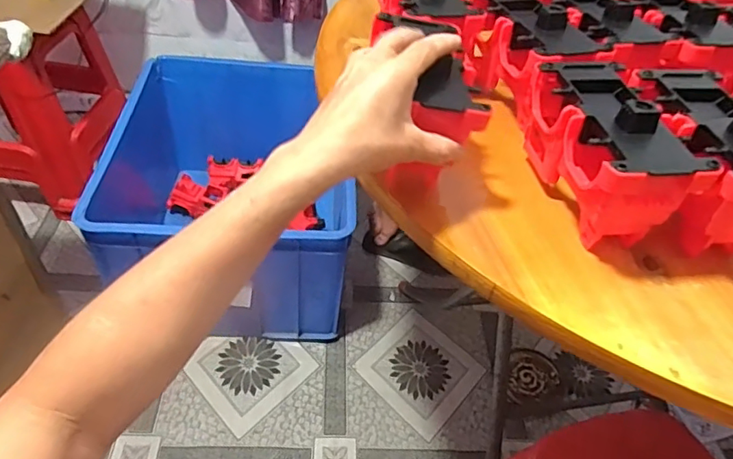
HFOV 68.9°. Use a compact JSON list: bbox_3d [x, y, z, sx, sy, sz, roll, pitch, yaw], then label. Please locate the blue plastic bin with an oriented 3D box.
[{"bbox_3d":[-0.299,-0.111,1.266,0.464,0.368,0.665,1,44,-6],"label":"blue plastic bin"}]

